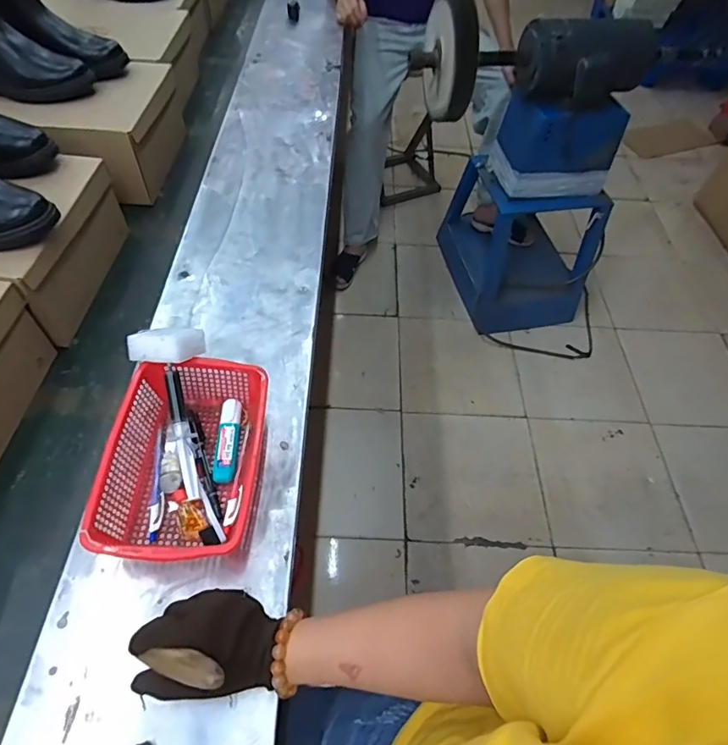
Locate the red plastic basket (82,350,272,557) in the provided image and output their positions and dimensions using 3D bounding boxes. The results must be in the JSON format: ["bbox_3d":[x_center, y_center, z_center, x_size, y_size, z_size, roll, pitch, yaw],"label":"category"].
[{"bbox_3d":[-0.195,0.092,0.538,0.157,0.074,0.238,4,54,-2],"label":"red plastic basket"}]

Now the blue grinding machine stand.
[{"bbox_3d":[0.568,-0.543,1.600,0.404,0.709,0.444,-8,54,-10],"label":"blue grinding machine stand"}]

